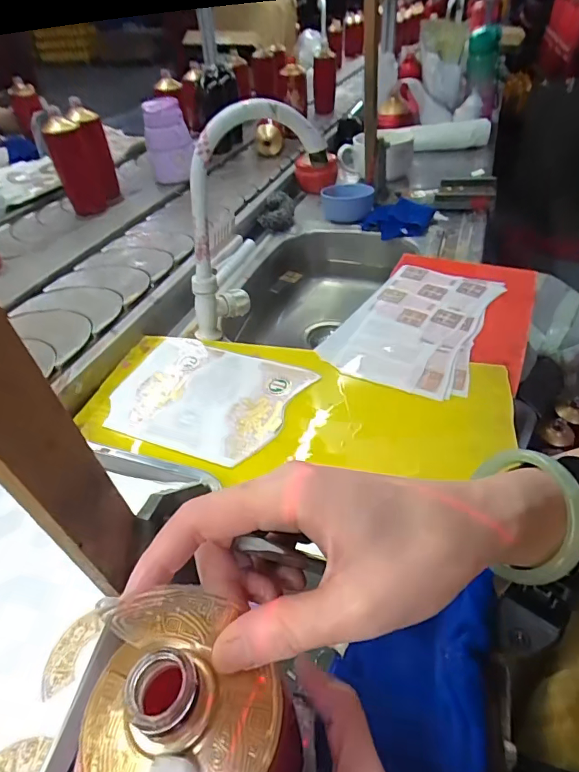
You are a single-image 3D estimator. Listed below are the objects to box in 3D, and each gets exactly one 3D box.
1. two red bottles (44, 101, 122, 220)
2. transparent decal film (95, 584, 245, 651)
[{"bbox_3d":[-0.455,-0.511,0.981,0.127,0.186,0.126,-16,45,-11],"label":"two red bottles"},{"bbox_3d":[-0.047,0.090,0.171,0.052,0.026,0.004,9,8,-13],"label":"transparent decal film"}]

